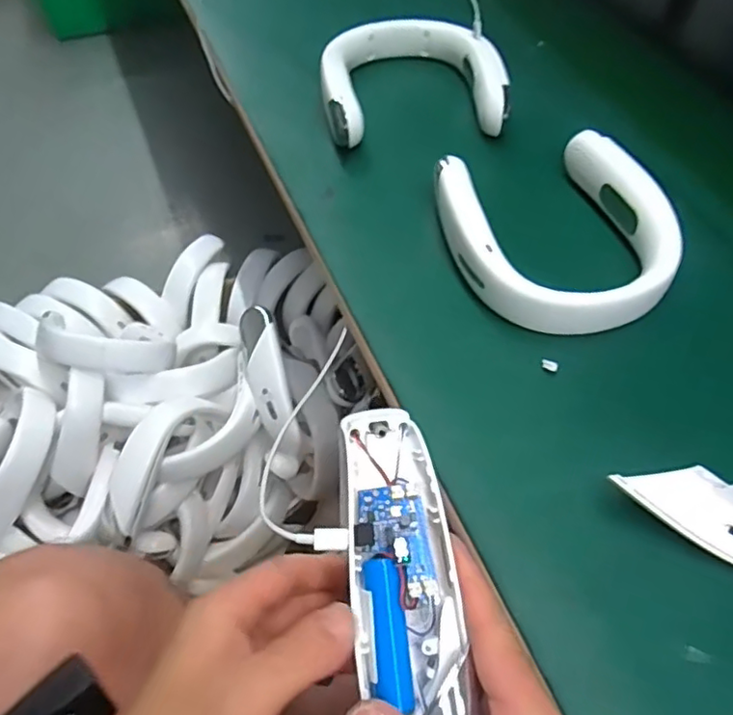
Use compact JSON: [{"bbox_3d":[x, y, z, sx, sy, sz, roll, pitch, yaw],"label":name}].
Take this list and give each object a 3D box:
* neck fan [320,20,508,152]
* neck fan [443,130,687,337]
[{"bbox_3d":[0.049,-0.312,0.694,0.191,0.057,0.205,-7,54,-4],"label":"neck fan"},{"bbox_3d":[0.165,-0.110,0.546,0.184,0.057,0.202,-14,55,-9],"label":"neck fan"}]

